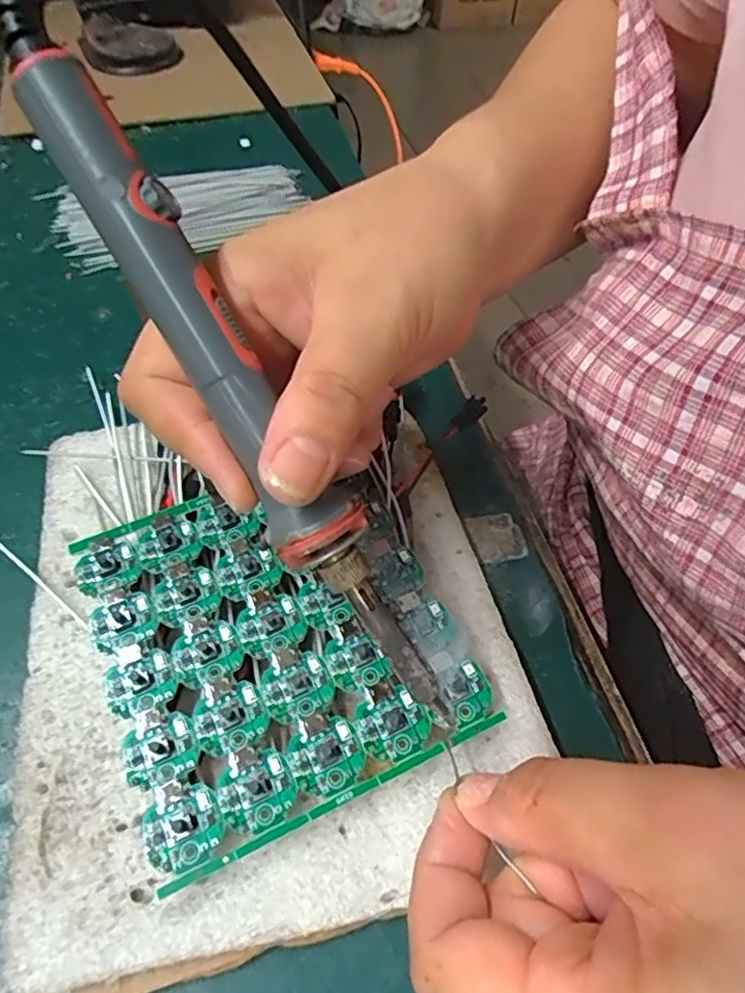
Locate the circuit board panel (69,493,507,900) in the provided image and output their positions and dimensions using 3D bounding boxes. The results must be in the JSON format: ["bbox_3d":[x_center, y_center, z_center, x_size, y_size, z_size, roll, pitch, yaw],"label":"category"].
[{"bbox_3d":[-0.033,0.046,0.214,0.104,0.022,0.115,-21,55,-16],"label":"circuit board panel"}]

